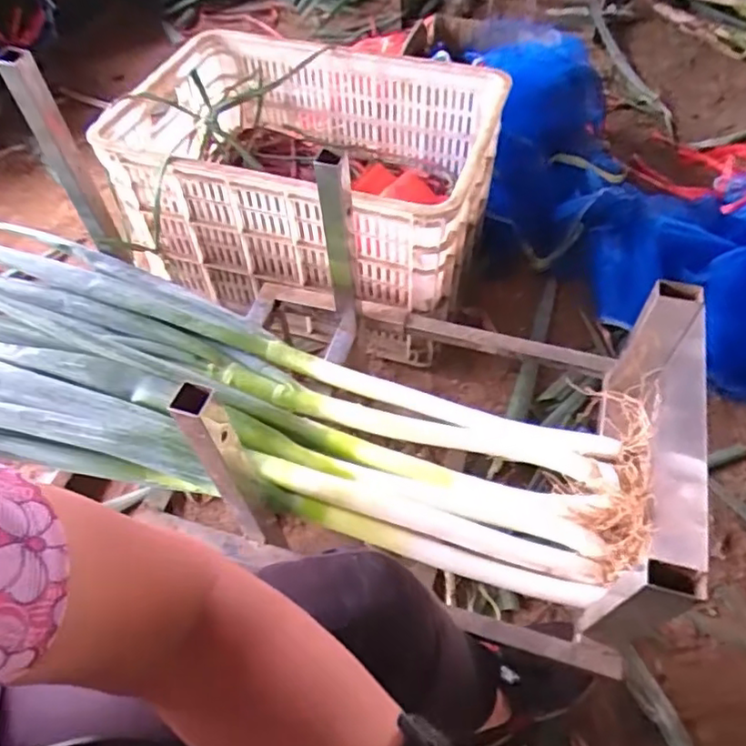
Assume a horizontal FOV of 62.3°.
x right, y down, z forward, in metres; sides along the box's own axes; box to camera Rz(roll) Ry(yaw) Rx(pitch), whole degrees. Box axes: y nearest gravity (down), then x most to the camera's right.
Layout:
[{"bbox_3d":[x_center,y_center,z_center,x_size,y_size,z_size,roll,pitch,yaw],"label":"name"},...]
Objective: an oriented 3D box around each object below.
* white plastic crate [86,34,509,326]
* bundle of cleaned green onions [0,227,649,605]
[{"bbox_3d":[-0.109,-0.291,0.954,0.553,0.248,0.439,22,56,15],"label":"white plastic crate"},{"bbox_3d":[-0.160,0.024,0.652,0.869,0.072,0.271,18,55,12],"label":"bundle of cleaned green onions"}]

